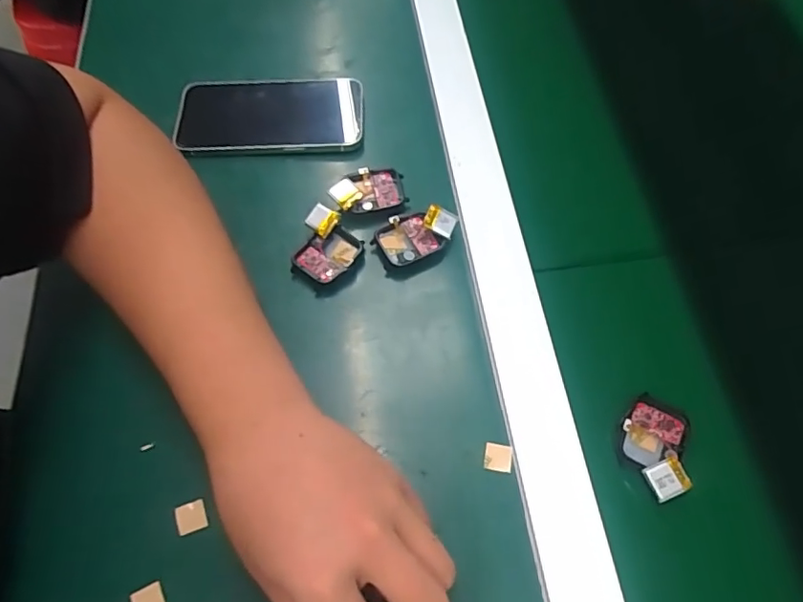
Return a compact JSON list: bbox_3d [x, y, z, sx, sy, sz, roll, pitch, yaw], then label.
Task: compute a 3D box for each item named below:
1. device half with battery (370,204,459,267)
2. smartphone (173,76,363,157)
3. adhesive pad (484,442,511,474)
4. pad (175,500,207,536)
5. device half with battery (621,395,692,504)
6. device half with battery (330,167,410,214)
[{"bbox_3d":[0.010,-0.047,0.374,0.053,0.017,0.035,-27,67,-14],"label":"device half with battery"},{"bbox_3d":[-0.105,-0.150,0.433,0.146,0.010,0.078,-1,63,-1],"label":"smartphone"},{"bbox_3d":[0.057,0.091,0.317,0.015,0.004,0.016,8,63,3],"label":"adhesive pad"},{"bbox_3d":[-0.118,0.121,0.303,0.015,0.004,0.015,-18,65,-10],"label":"pad"},{"bbox_3d":[0.148,0.086,0.318,0.037,0.016,0.057,12,65,8],"label":"device half with battery"},{"bbox_3d":[-0.024,-0.079,0.391,0.052,0.013,0.038,-10,64,-6],"label":"device half with battery"}]

